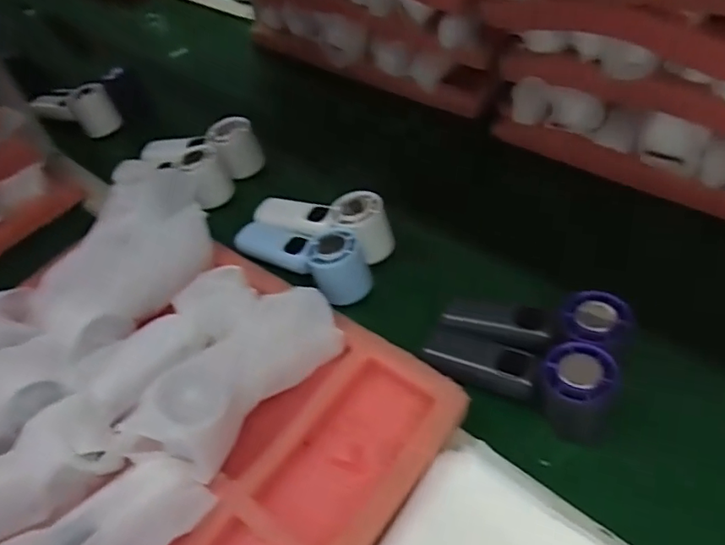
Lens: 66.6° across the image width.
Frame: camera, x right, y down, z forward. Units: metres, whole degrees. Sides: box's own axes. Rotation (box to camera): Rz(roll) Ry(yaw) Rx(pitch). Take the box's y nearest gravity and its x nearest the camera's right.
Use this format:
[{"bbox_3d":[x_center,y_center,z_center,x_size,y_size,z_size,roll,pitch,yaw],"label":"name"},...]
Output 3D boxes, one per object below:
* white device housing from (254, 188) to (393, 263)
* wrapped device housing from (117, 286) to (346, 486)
[{"bbox_3d":[-0.043,-0.053,0.588,0.158,0.054,0.060,12,48,32],"label":"white device housing"},{"bbox_3d":[-0.092,0.074,0.434,0.073,0.055,0.172,28,58,29],"label":"wrapped device housing"}]

